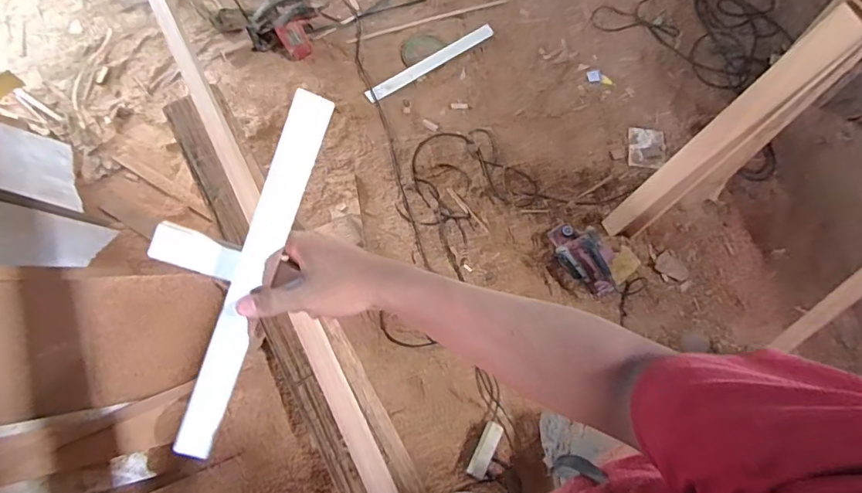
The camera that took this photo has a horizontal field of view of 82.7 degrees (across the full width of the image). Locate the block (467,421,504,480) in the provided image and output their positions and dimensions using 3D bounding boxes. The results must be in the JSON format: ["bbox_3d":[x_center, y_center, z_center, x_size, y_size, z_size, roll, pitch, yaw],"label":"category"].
[{"bbox_3d":[0.162,0.598,1.442,0.048,0.022,0.160,26,70,11],"label":"block"}]

